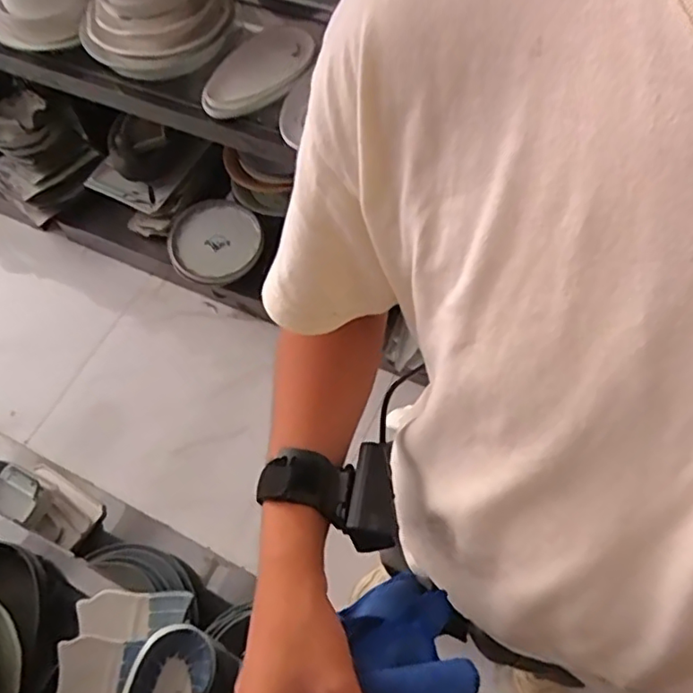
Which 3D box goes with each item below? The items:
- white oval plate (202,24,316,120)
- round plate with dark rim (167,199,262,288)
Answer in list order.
[{"bbox_3d":[-0.173,-0.569,1.204,0.157,0.035,0.302,34,69,20],"label":"white oval plate"},{"bbox_3d":[-0.351,-0.283,1.550,0.234,0.044,0.256,-26,61,-17],"label":"round plate with dark rim"}]

